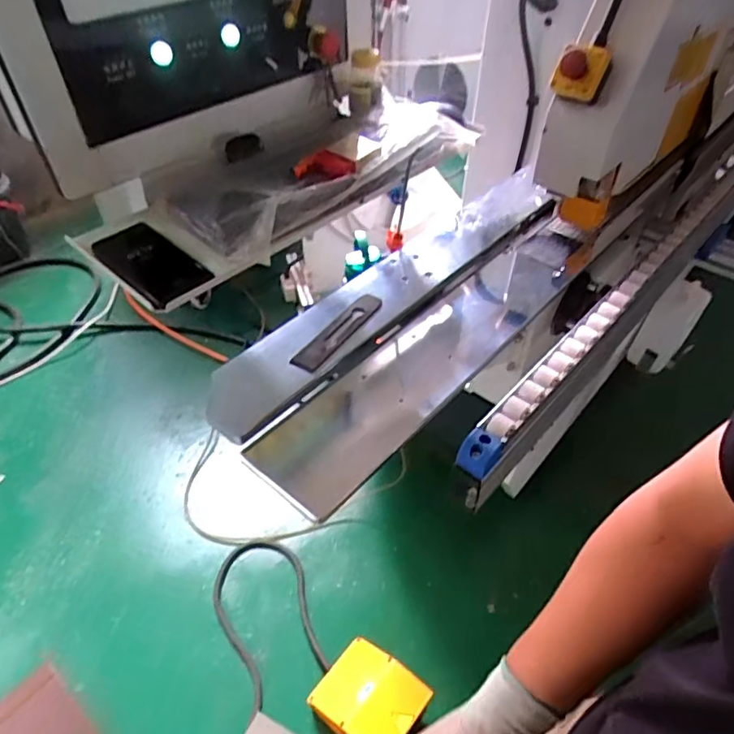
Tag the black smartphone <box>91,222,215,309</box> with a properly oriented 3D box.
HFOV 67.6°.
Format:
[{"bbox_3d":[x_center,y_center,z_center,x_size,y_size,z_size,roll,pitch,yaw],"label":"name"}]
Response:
[{"bbox_3d":[-0.258,-0.126,0.655,0.151,0.014,0.081,37,56,21],"label":"black smartphone"}]

